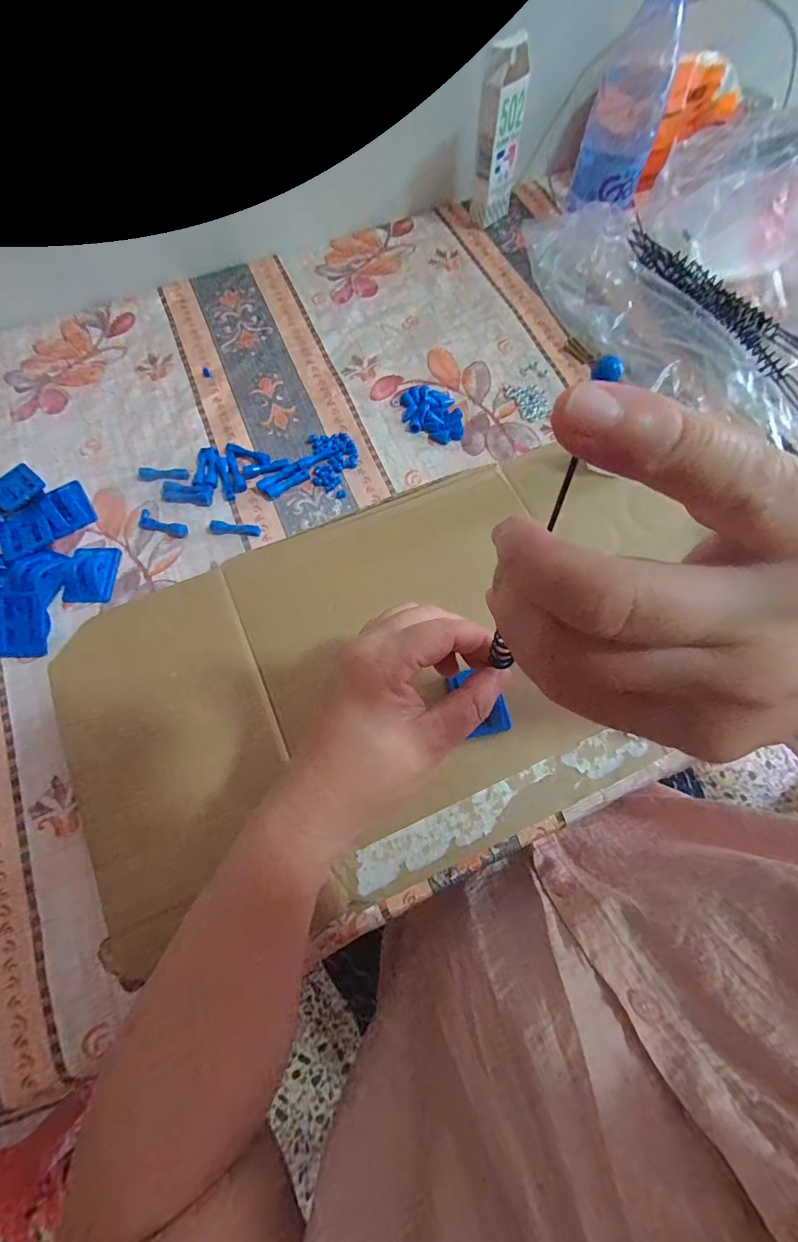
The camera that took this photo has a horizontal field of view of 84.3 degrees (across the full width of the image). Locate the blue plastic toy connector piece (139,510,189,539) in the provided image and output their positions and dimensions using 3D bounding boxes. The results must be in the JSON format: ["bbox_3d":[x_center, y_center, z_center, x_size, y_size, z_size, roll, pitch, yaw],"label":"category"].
[{"bbox_3d":[-0.185,-0.075,0.343,0.043,0.006,0.014,22,71,9],"label":"blue plastic toy connector piece"}]

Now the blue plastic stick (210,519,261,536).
[{"bbox_3d":[-0.126,-0.072,0.342,0.037,0.010,0.009,6,70,3],"label":"blue plastic stick"}]

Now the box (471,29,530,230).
[{"bbox_3d":[0.096,-0.459,0.425,0.032,0.119,0.041,35,74,13],"label":"box"}]

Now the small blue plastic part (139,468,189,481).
[{"bbox_3d":[-0.191,-0.119,0.359,0.038,0.007,0.009,-2,69,0],"label":"small blue plastic part"}]

